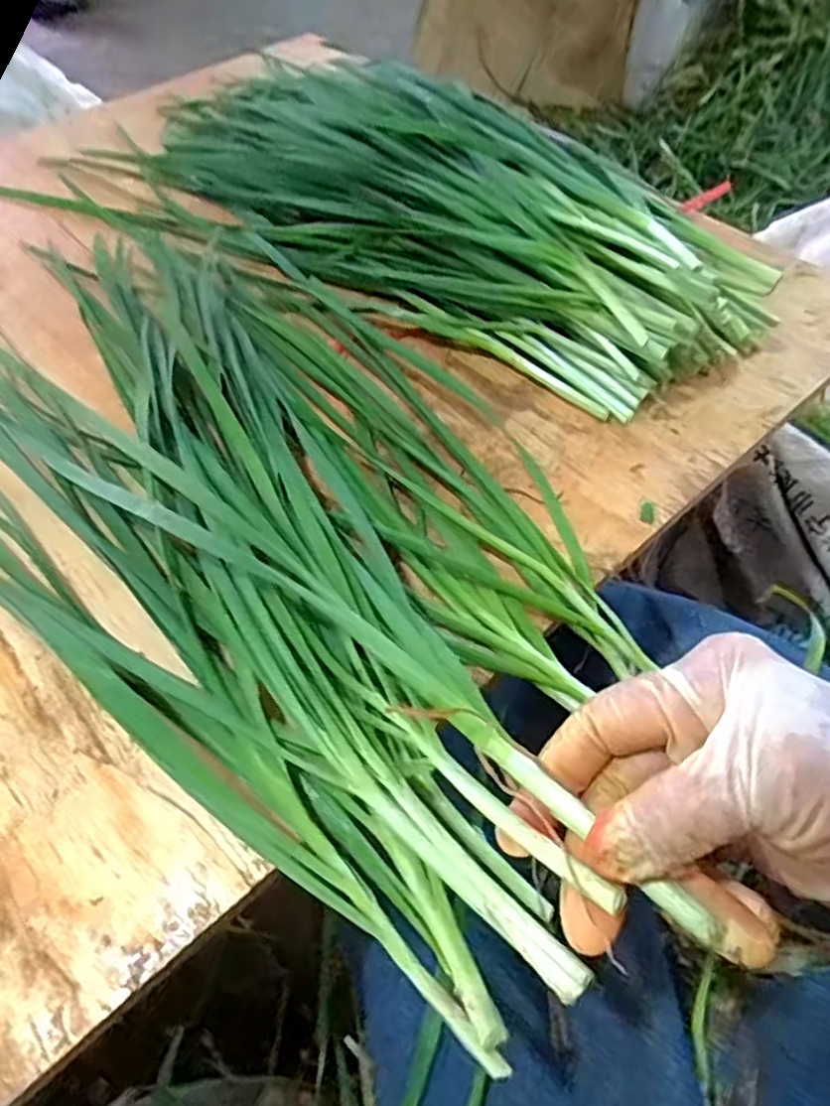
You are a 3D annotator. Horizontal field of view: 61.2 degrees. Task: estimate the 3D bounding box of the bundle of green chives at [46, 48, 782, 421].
[{"bbox_3d":[-0.014,-0.240,0.457,0.481,0.071,0.197,32,61,20],"label":"bundle of green chives"}]

